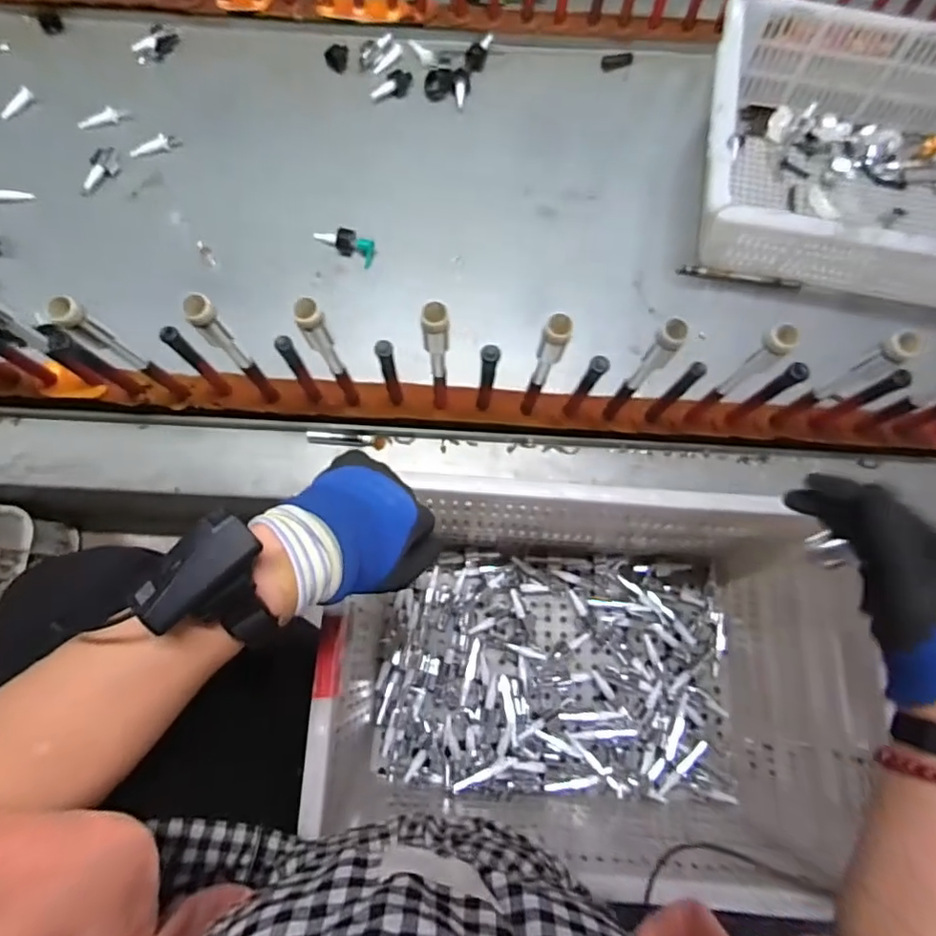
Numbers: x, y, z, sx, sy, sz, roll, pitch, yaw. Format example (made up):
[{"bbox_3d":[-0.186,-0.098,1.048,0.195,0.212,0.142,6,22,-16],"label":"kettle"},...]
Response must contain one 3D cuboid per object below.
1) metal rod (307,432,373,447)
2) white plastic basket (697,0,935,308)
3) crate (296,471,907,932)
[{"bbox_3d":[-0.161,-0.035,0.696,0.081,0.012,0.016,3,77,1],"label":"metal rod"},{"bbox_3d":[0.557,-0.410,0.755,0.502,0.147,0.371,7,76,0],"label":"white plastic basket"},{"bbox_3d":[0.123,0.224,0.649,0.530,0.300,0.363,4,73,-2],"label":"crate"}]

